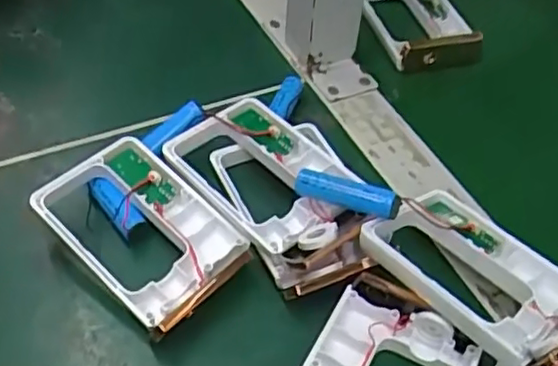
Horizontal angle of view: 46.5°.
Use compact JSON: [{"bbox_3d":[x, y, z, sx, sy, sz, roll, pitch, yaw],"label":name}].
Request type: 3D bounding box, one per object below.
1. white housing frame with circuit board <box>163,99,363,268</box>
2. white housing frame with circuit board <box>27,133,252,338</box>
[{"bbox_3d":[-0.004,-0.002,0.346,0.066,0.026,0.113,-33,56,-29],"label":"white housing frame with circuit board"},{"bbox_3d":[-0.067,0.024,0.329,0.102,0.029,0.068,34,54,27],"label":"white housing frame with circuit board"}]

